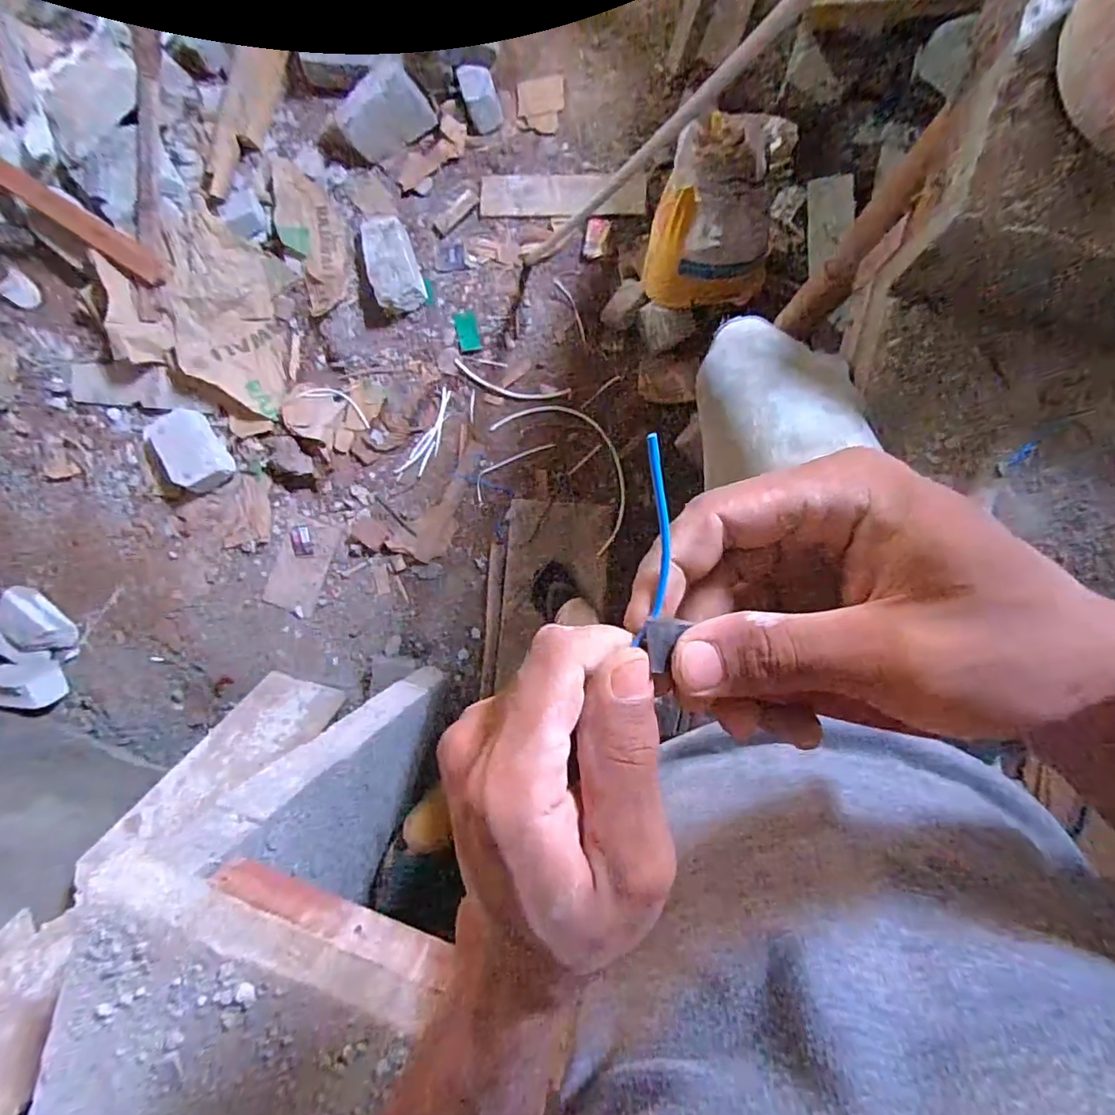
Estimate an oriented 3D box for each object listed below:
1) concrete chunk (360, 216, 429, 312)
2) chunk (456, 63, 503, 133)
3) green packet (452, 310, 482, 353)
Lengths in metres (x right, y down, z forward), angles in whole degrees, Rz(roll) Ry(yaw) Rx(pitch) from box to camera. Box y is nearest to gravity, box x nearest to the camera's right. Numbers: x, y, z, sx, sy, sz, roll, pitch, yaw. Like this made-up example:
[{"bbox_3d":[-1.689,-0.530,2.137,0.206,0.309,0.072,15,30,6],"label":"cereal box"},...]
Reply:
[{"bbox_3d":[-0.399,-0.704,1.337,0.123,0.050,0.204,-15,91,7],"label":"concrete chunk"},{"bbox_3d":[-0.173,-1.045,1.269,0.077,0.068,0.111,-18,91,8],"label":"chunk"},{"bbox_3d":[-0.222,-0.557,1.374,0.055,0.012,0.098,-11,92,7],"label":"green packet"}]

